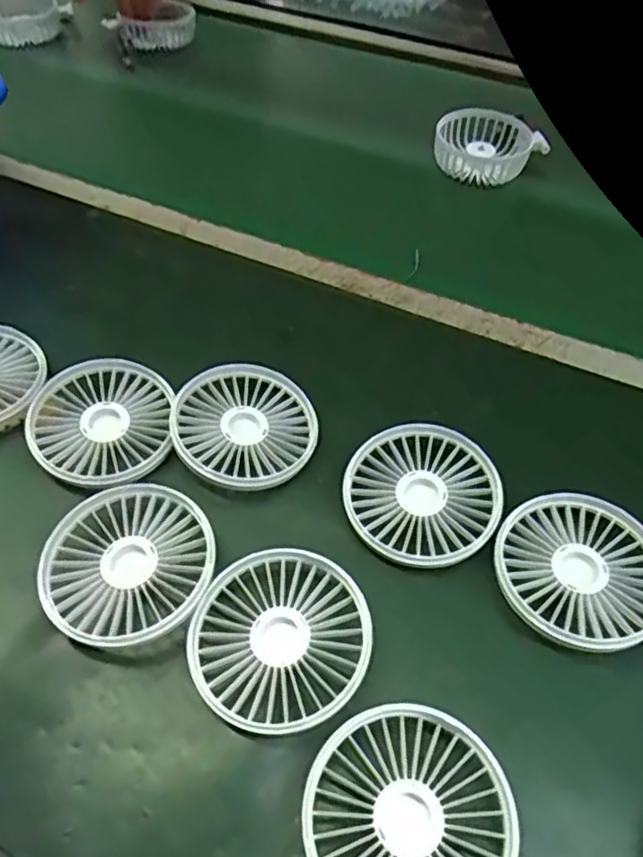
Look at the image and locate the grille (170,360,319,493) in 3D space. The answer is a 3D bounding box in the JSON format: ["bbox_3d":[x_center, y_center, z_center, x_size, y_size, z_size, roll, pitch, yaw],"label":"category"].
[{"bbox_3d":[-0.047,-0.003,0.407,0.085,0.022,0.086,0,52,0],"label":"grille"}]

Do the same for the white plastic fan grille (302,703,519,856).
[{"bbox_3d":[0.038,0.167,0.281,0.085,0.011,0.087,0,52,0],"label":"white plastic fan grille"}]

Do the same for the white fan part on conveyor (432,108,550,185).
[{"bbox_3d":[0.162,-0.271,0.639,0.094,0.040,0.092,0,52,0],"label":"white fan part on conveyor"}]

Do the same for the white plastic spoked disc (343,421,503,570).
[{"bbox_3d":[0.057,0.037,0.375,0.084,0.017,0.085,0,52,0],"label":"white plastic spoked disc"}]

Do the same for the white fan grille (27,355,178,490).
[{"bbox_3d":[-0.133,-0.002,0.406,0.086,0.027,0.085,-34,59,-23],"label":"white fan grille"}]

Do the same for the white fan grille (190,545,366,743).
[{"bbox_3d":[-0.020,0.103,0.326,0.082,0.014,0.091,15,53,12],"label":"white fan grille"}]

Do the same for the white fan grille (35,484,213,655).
[{"bbox_3d":[-0.099,0.072,0.347,0.084,0.022,0.089,0,52,0],"label":"white fan grille"}]

